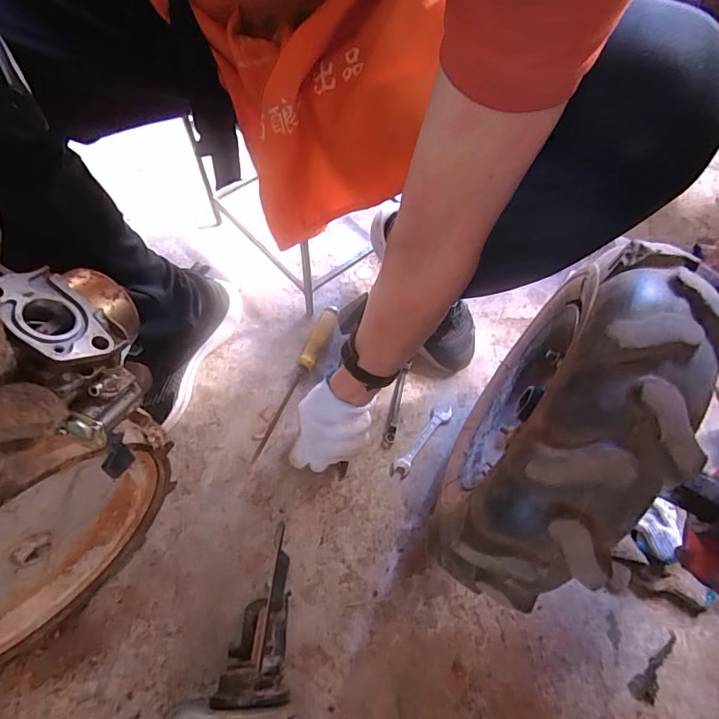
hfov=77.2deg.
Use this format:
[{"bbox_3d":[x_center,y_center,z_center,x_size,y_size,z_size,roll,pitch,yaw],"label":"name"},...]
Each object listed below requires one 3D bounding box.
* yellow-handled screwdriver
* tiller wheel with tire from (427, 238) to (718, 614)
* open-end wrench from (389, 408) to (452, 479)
[{"bbox_3d":[-0.099,0.028,0.683,0.027,0.034,0.260,25,63,9],"label":"yellow-handled screwdriver"},{"bbox_3d":[0.199,0.064,0.454,0.124,0.290,0.339,27,63,9],"label":"tiller wheel with tire"},{"bbox_3d":[0.091,0.118,0.662,0.027,0.004,0.134,37,66,15],"label":"open-end wrench"}]

